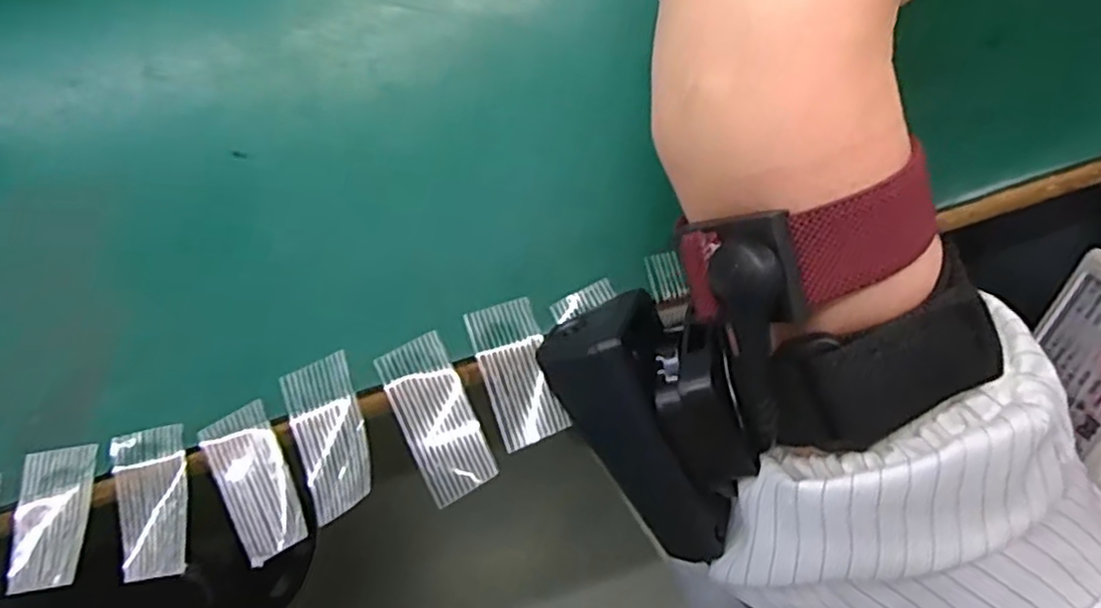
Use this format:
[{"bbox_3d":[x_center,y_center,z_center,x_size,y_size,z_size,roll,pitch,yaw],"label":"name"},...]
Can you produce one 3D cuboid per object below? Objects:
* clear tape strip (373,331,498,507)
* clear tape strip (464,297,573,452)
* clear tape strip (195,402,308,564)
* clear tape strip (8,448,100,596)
[{"bbox_3d":[-0.033,0.032,0.206,0.020,0.004,0.046,-25,76,-7],"label":"clear tape strip"},{"bbox_3d":[-0.010,0.019,0.207,0.020,0.008,0.042,-19,74,-2],"label":"clear tape strip"},{"bbox_3d":[-0.087,0.052,0.208,0.021,0.004,0.046,-32,64,-8],"label":"clear tape strip"},{"bbox_3d":[-0.142,0.061,0.203,0.020,0.010,0.038,-3,74,-1],"label":"clear tape strip"}]

